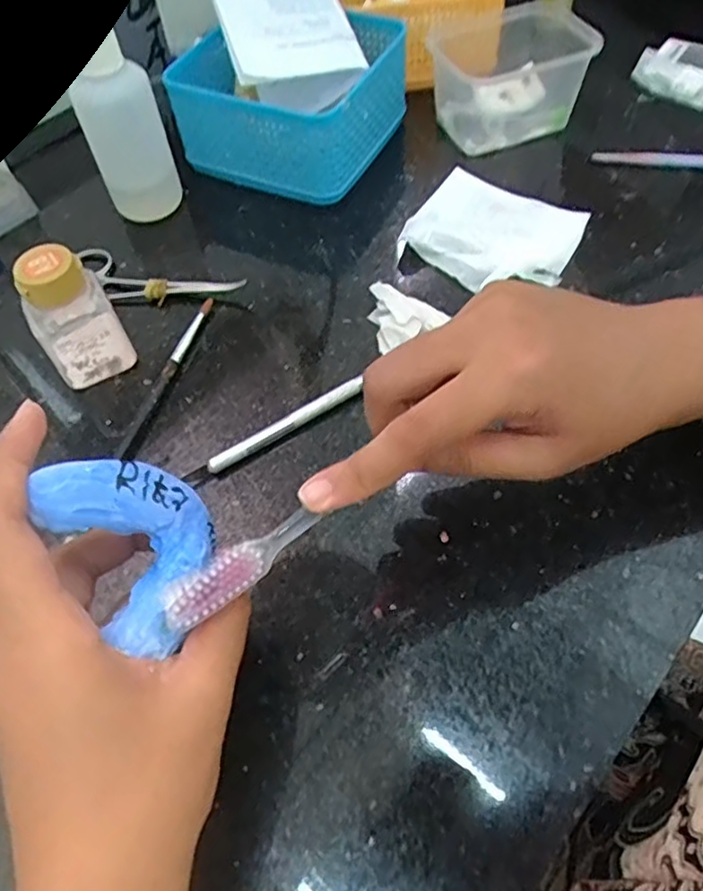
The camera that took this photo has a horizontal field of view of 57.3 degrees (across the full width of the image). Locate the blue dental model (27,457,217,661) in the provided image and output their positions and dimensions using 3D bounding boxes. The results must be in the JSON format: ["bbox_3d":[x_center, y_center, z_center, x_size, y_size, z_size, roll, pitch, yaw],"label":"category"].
[{"bbox_3d":[-0.077,0.036,0.210,0.025,0.061,0.057,-16,62,47],"label":"blue dental model"}]

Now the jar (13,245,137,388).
[{"bbox_3d":[-0.148,-0.066,0.343,0.040,0.073,0.033,-36,62,-18],"label":"jar"}]

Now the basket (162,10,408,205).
[{"bbox_3d":[-0.039,-0.249,0.457,0.124,0.069,0.132,21,61,17],"label":"basket"}]

